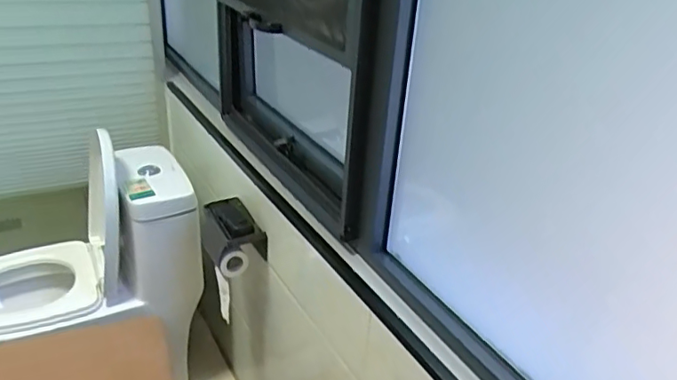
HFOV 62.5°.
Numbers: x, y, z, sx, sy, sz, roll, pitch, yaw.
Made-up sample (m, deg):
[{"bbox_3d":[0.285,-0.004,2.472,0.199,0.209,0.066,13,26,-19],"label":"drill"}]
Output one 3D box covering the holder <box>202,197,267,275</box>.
[{"bbox_3d":[-0.246,0.102,1.302,0.113,0.143,0.167,-11,31,-25],"label":"holder"}]

